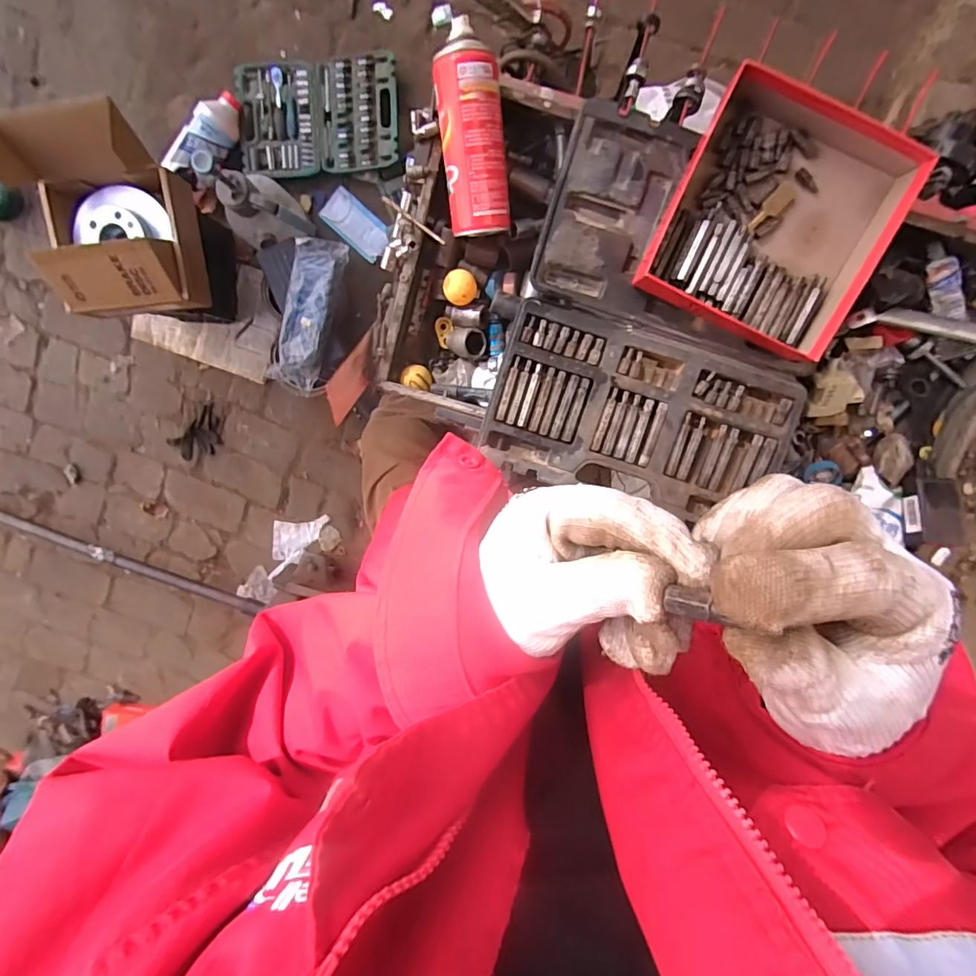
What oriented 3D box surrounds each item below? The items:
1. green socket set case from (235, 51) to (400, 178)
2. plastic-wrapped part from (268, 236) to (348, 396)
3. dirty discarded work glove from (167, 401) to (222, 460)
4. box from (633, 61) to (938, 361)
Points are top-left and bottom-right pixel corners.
[{"bbox_3d":[-0.409,-0.893,1.189,0.390,0.049,0.263,2,99,2],"label":"green socket set case"},{"bbox_3d":[-0.395,-0.378,1.076,0.114,0.037,0.317,18,101,1],"label":"plastic-wrapped part"},{"bbox_3d":[-0.788,-0.144,1.355,0.158,0.014,0.101,-44,94,8],"label":"dirty discarded work glove"},{"bbox_3d":[0.291,-0.271,0.495,0.205,0.049,0.218,24,99,-1],"label":"box"}]

